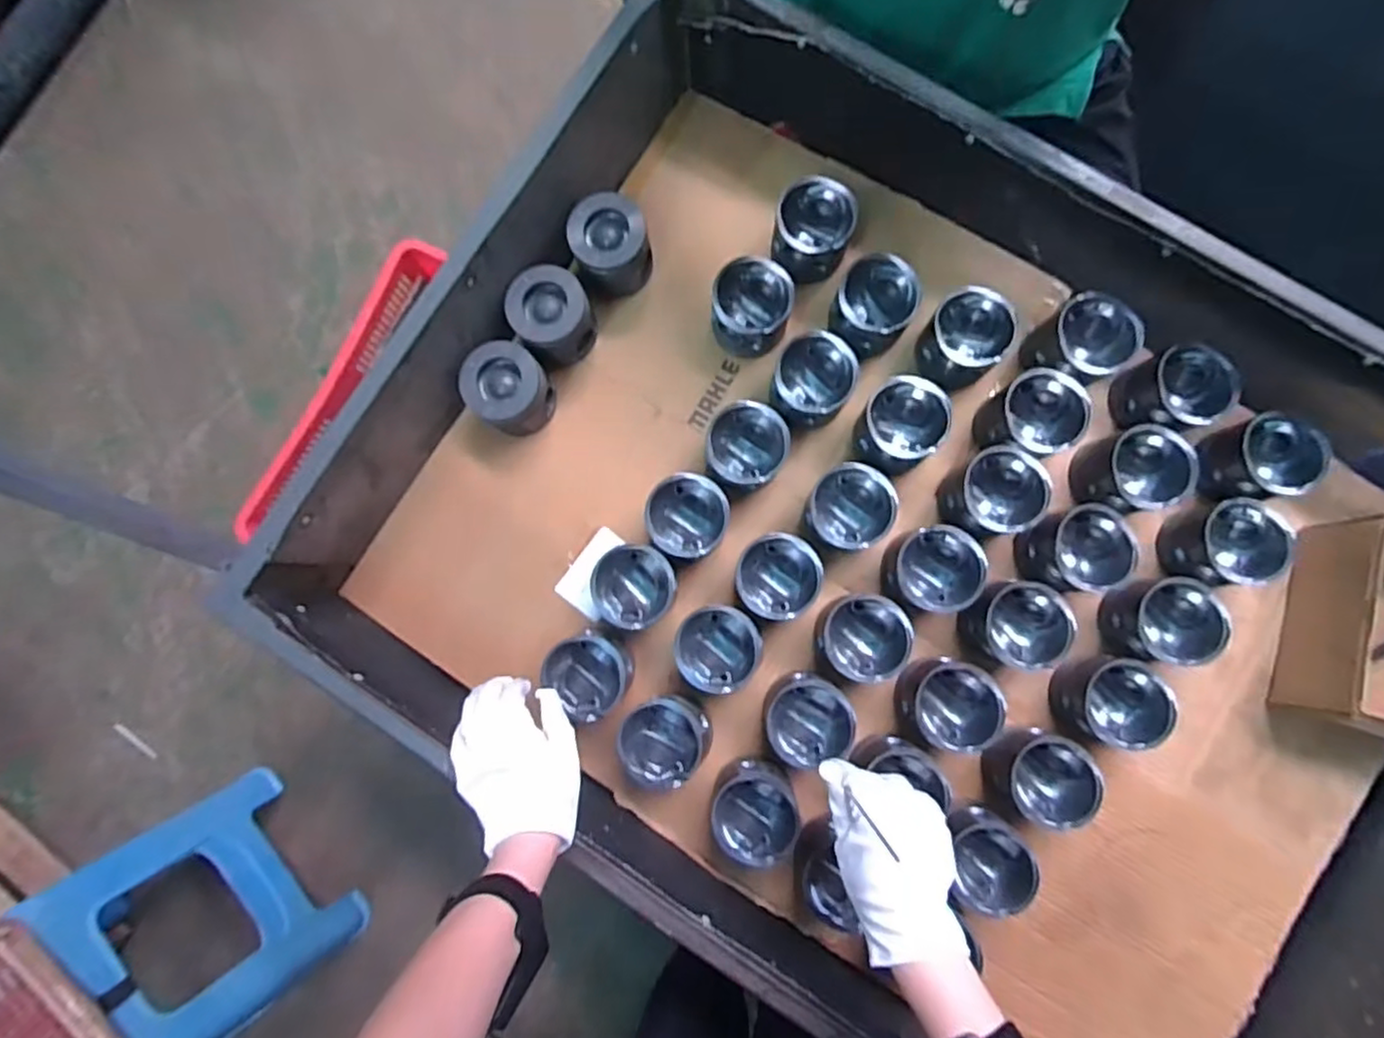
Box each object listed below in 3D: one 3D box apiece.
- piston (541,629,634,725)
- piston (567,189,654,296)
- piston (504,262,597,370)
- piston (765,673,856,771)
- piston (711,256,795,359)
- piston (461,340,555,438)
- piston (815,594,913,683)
[{"bbox_3d":[-0.105,0.157,0.695,0.082,0.069,0.076,0,84,2],"label":"piston"},{"bbox_3d":[-0.091,-0.307,0.750,0.084,0.075,0.080,0,84,2],"label":"piston"},{"bbox_3d":[-0.156,-0.225,0.741,0.083,0.073,0.088,0,84,2],"label":"piston"},{"bbox_3d":[0.117,0.202,0.681,0.082,0.068,0.081,0,84,2],"label":"piston"},{"bbox_3d":[0.066,-0.234,0.736,0.084,0.073,0.087,0,84,2],"label":"piston"},{"bbox_3d":[-0.201,-0.141,0.738,0.090,0.075,0.082,0,84,2],"label":"piston"},{"bbox_3d":[0.173,0.122,0.690,0.087,0.070,0.082,0,84,2],"label":"piston"}]

